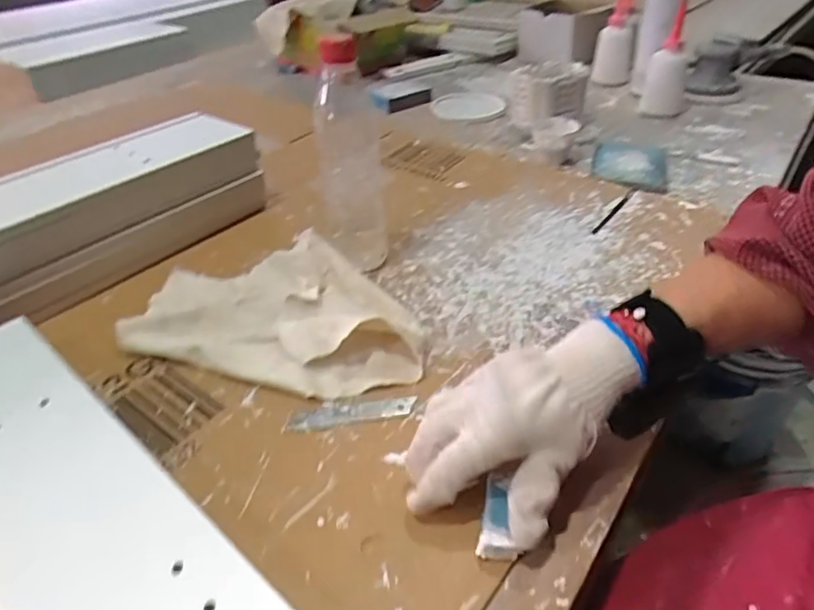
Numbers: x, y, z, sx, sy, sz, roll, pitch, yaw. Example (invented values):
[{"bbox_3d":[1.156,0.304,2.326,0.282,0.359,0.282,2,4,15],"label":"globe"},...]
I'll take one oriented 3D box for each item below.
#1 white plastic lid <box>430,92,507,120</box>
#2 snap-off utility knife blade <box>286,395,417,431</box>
[{"bbox_3d":[0.110,-0.361,1.025,0.131,0.008,0.127,-2,37,1],"label":"white plastic lid"},{"bbox_3d":[-0.043,0.083,0.441,0.098,0.004,0.019,-8,38,-7],"label":"snap-off utility knife blade"}]

